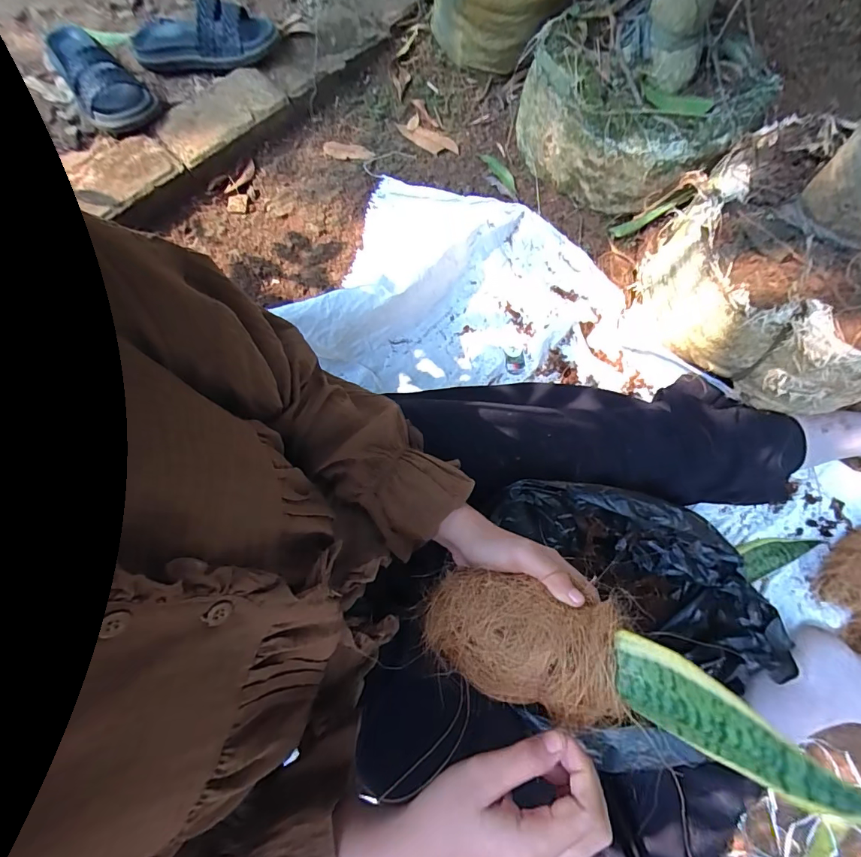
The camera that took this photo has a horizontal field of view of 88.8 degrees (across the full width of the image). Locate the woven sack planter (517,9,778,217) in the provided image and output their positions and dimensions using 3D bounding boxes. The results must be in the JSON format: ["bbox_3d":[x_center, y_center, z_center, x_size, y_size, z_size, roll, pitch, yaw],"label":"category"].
[{"bbox_3d":[0.294,-0.471,0.662,0.307,0.157,0.258,39,77,8],"label":"woven sack planter"}]

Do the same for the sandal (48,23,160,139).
[{"bbox_3d":[-0.532,-0.554,0.688,0.095,0.044,0.235,-44,80,-9],"label":"sandal"}]

